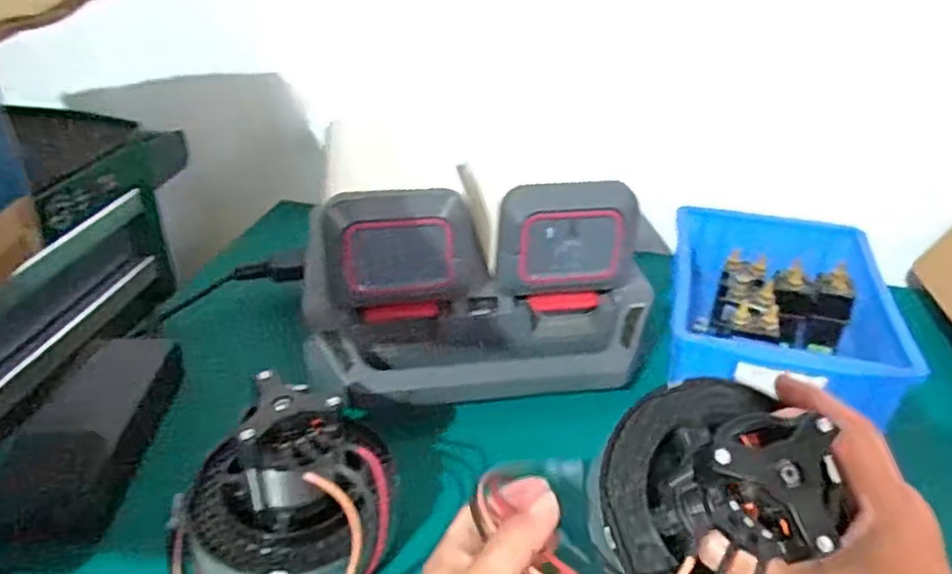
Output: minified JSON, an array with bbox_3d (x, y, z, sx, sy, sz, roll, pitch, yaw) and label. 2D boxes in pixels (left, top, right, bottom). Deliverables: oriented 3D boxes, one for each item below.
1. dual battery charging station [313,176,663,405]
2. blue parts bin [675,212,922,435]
[{"bbox_3d":[0.008,0.001,0.539,0.272,0.145,0.095,-4,32,-8],"label":"dual battery charging station"},{"bbox_3d":[0.260,0.016,0.612,0.168,0.076,0.229,9,32,12],"label":"blue parts bin"}]

